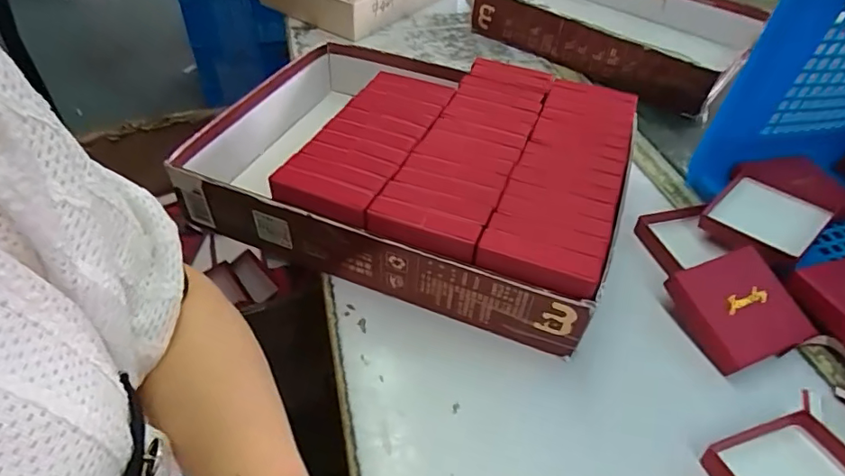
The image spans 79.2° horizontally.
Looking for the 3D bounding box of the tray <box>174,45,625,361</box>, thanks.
[{"bbox_3d":[0.001,-0.079,0.539,0.391,0.108,0.294,18,46,15],"label":"tray"}]

